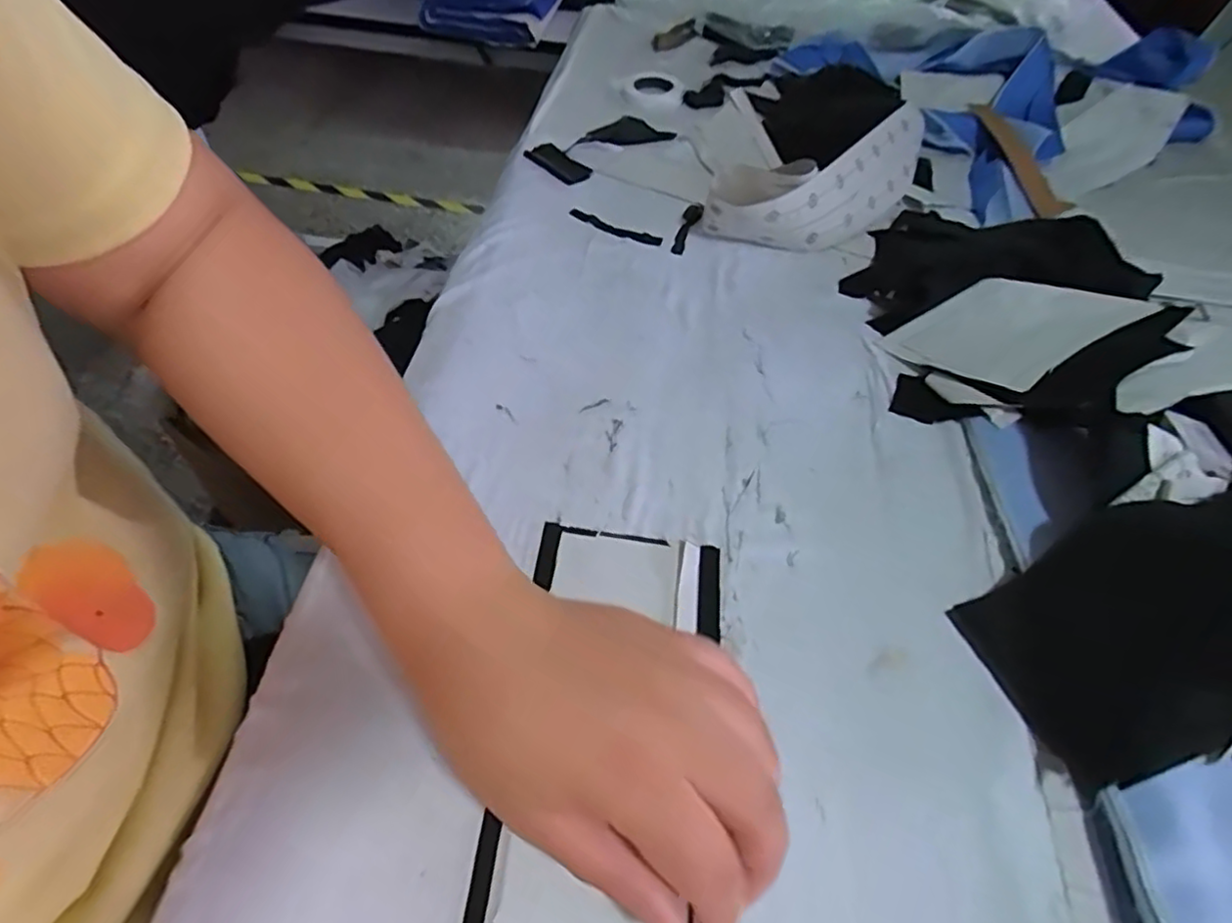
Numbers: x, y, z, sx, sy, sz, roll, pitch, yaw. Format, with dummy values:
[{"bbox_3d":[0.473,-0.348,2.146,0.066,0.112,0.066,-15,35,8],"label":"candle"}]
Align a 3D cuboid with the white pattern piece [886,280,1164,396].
[{"bbox_3d":[0.244,-0.086,0.399,0.116,0.025,0.079,-34,58,-2],"label":"white pattern piece"}]

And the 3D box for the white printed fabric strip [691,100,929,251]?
[{"bbox_3d":[0.174,-0.220,0.500,0.255,0.056,0.080,-29,59,-24],"label":"white printed fabric strip"}]

